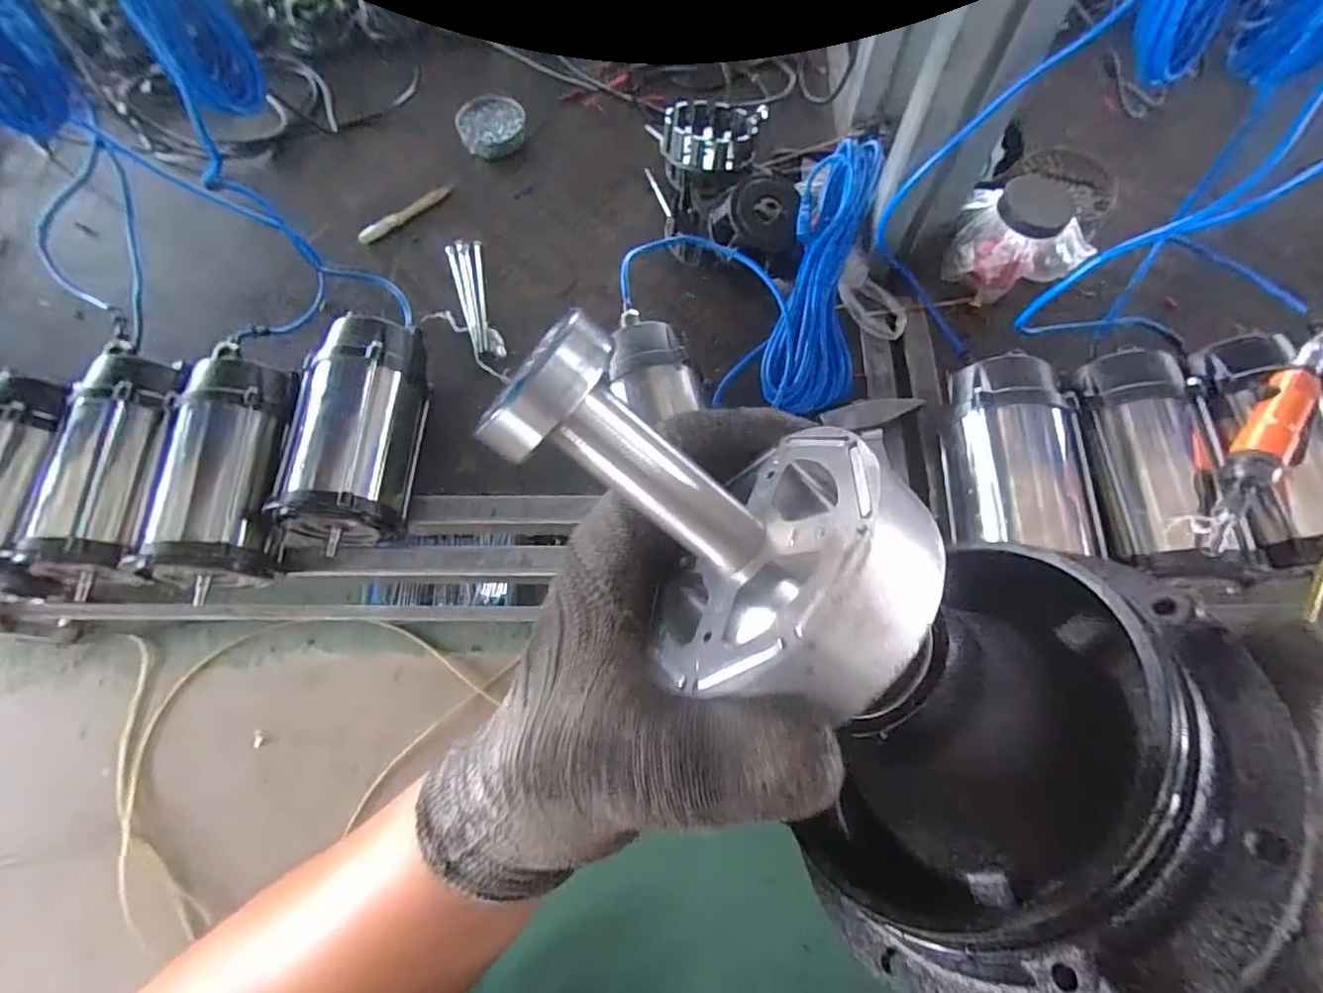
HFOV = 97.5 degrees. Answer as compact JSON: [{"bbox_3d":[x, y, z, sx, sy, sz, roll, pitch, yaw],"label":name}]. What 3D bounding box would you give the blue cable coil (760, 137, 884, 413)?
[{"bbox_3d":[0.210,-0.281,0.744,0.109,0.041,0.358,12,85,7],"label":"blue cable coil"}]

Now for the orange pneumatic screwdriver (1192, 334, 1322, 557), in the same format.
[{"bbox_3d":[0.595,-0.052,0.576,0.047,0.048,0.283,36,75,14],"label":"orange pneumatic screwdriver"}]

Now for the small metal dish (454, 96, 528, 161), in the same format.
[{"bbox_3d":[-0.272,-0.597,0.937,0.107,0.034,0.099,-1,70,2],"label":"small metal dish"}]

